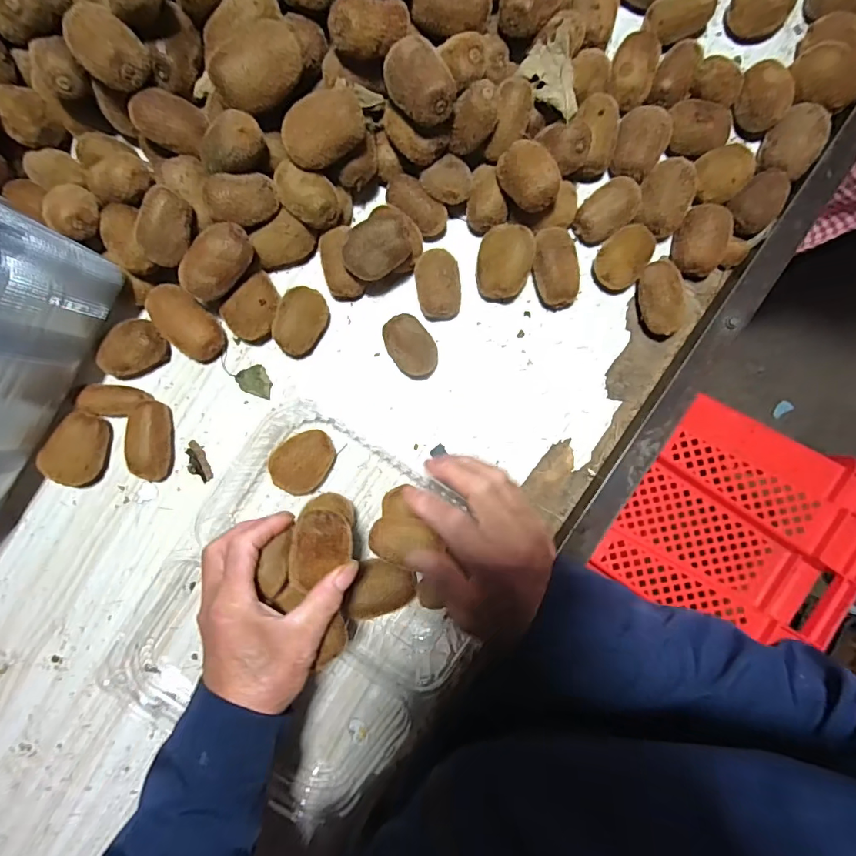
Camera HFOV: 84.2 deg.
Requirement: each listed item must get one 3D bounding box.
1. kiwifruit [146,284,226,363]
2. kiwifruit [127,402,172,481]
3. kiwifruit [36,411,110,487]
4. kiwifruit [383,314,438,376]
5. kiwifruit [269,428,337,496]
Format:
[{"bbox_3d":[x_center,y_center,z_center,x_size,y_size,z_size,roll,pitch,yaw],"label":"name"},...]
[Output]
[{"bbox_3d":[-0.233,-0.100,0.459,0.077,0.036,0.049,43,90,-2],"label":"kiwifruit"},{"bbox_3d":[-0.267,0.012,0.459,0.031,0.032,0.073,-2,92,-1],"label":"kiwifruit"},{"bbox_3d":[-0.337,0.020,0.457,0.049,0.036,0.071,10,91,-1],"label":"kiwifruit"},{"bbox_3d":[-0.017,-0.078,0.452,0.041,0.046,0.059,-41,92,0],"label":"kiwifruit"},{"bbox_3d":[-0.118,0.030,0.455,0.047,0.036,0.062,41,91,-2],"label":"kiwifruit"}]

